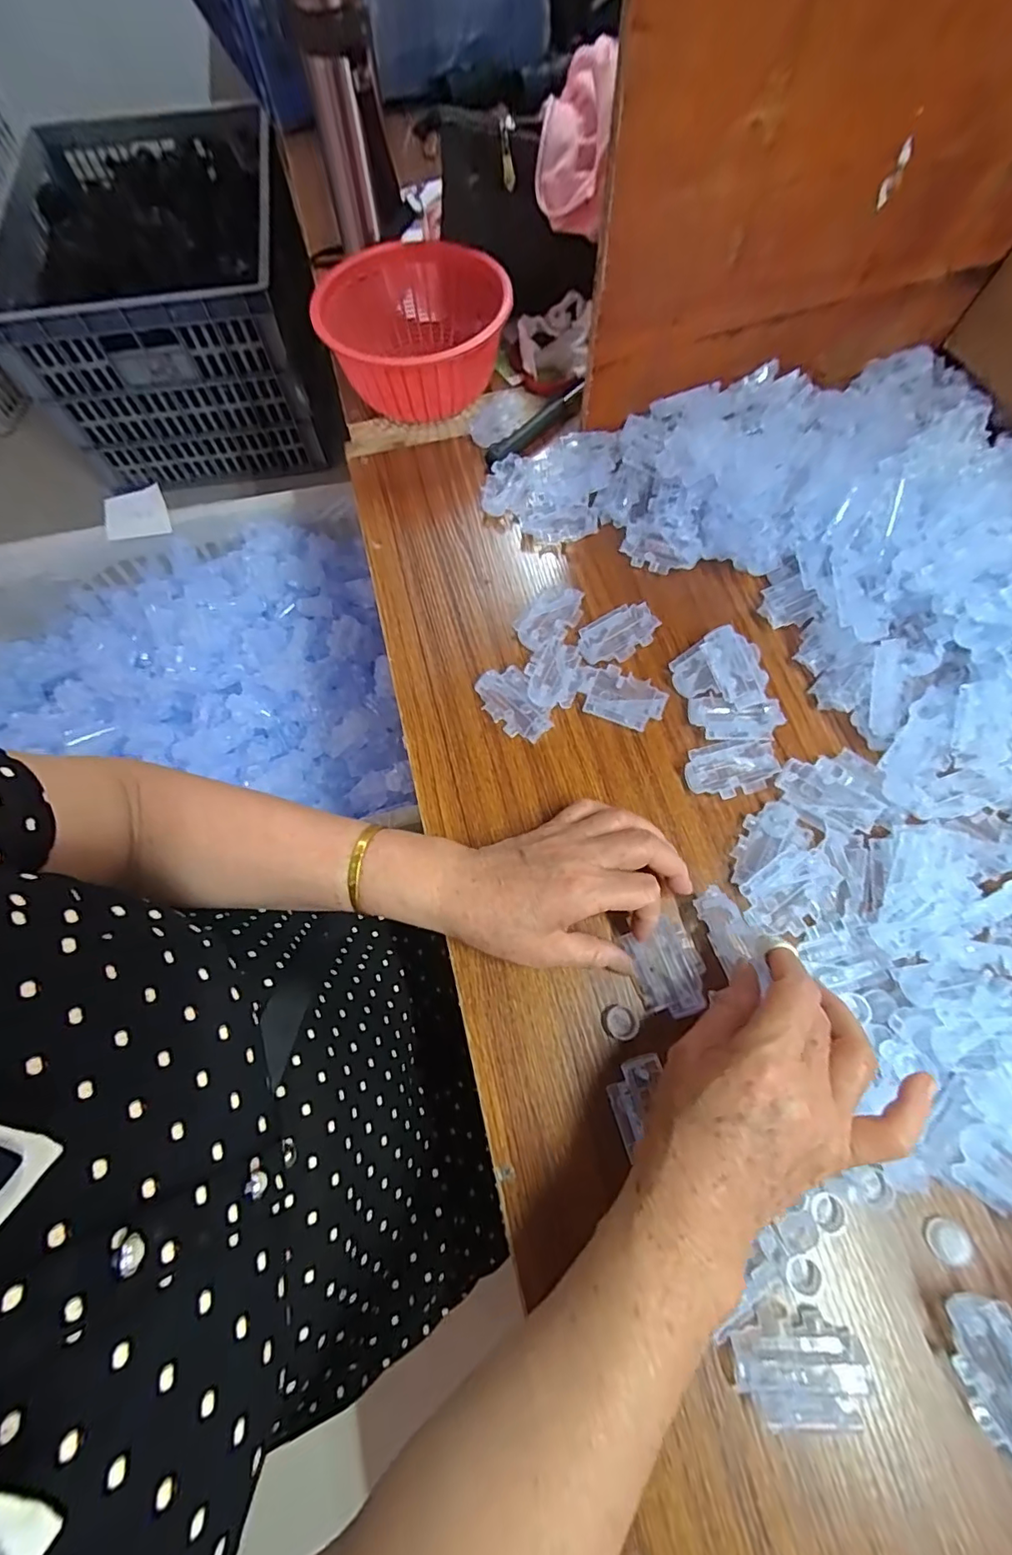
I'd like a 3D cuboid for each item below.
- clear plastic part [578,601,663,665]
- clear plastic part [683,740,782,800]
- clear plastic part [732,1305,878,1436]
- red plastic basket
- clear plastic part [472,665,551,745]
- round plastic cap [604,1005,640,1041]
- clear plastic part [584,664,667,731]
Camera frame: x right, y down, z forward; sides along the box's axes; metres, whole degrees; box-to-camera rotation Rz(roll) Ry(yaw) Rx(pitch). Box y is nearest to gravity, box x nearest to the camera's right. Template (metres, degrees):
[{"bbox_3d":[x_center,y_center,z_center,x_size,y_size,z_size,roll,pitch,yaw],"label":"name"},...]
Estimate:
[{"bbox_3d":[0.093,-0.120,0.443,0.068,0.010,0.041,-28,71,-9],"label":"clear plastic part"},{"bbox_3d":[0.171,-0.006,0.402,0.069,0.011,0.042,-13,70,-4],"label":"clear plastic part"},{"bbox_3d":[0.158,0.315,0.278,0.069,0.014,0.040,-12,70,-4],"label":"clear plastic part"},{"bbox_3d":[-0.089,-0.442,0.535,0.176,0.085,0.192,0,69,1],"label":"red plastic basket"},{"bbox_3d":[0.006,-0.059,0.420,0.038,0.018,0.066,-29,71,-8],"label":"clear plastic part"},{"bbox_3d":[0.076,0.160,0.344,0.020,0.004,0.021,0,69,1],"label":"round plastic cap"},{"bbox_3d":[0.097,-0.062,0.423,0.059,0.011,0.041,21,71,9],"label":"clear plastic part"}]

